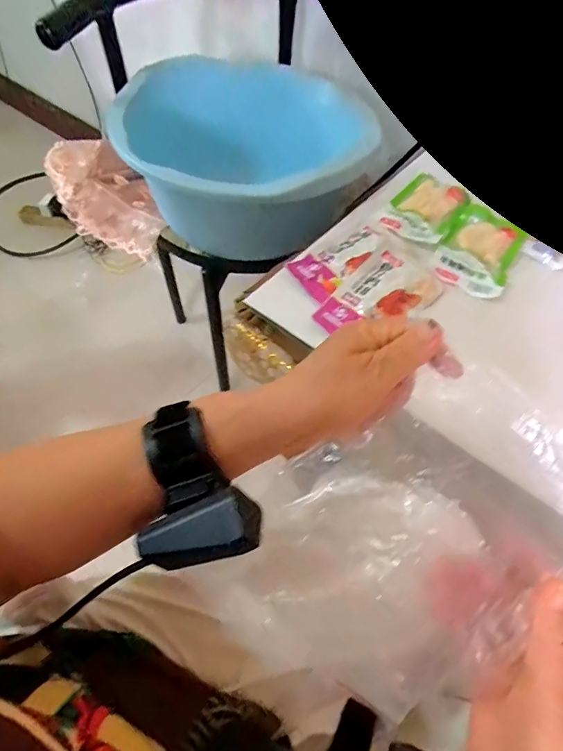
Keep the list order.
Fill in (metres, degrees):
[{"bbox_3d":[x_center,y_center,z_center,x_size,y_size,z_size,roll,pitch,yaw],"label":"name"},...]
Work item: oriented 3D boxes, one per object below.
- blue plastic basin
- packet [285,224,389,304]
[{"bbox_3d":[-0.036,-0.375,0.684,0.390,0.221,0.232,-26,61,-19],"label":"blue plastic basin"},{"bbox_3d":[0.073,-0.128,0.455,0.123,0.013,0.065,-29,62,-20],"label":"packet"}]

